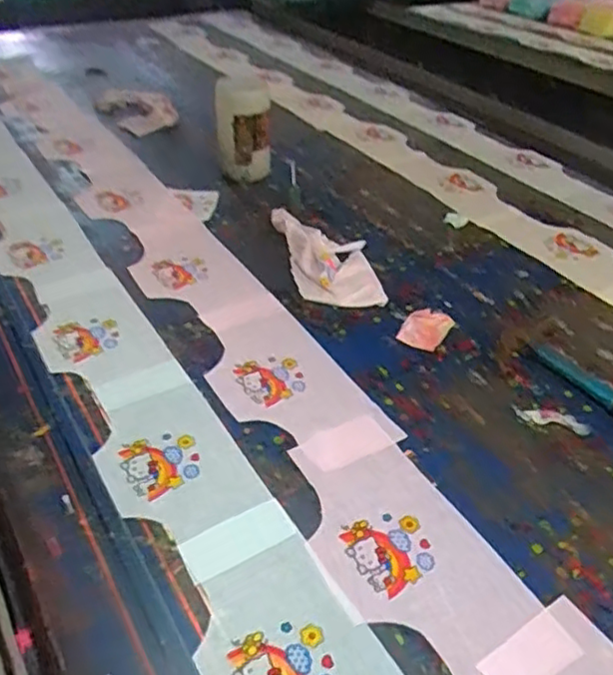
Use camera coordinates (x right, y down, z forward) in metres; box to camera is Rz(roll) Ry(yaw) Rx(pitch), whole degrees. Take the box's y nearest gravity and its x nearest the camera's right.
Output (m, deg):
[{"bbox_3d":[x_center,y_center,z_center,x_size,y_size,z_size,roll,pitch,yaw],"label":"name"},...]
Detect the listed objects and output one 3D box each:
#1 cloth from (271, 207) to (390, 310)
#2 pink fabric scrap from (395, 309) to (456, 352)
[{"bbox_3d":[0.030,-0.124,0.980,0.120,0.030,0.232,-8,41,-13],"label":"cloth"},{"bbox_3d":[0.159,-0.011,0.871,0.058,0.005,0.081,23,44,22],"label":"pink fabric scrap"}]

